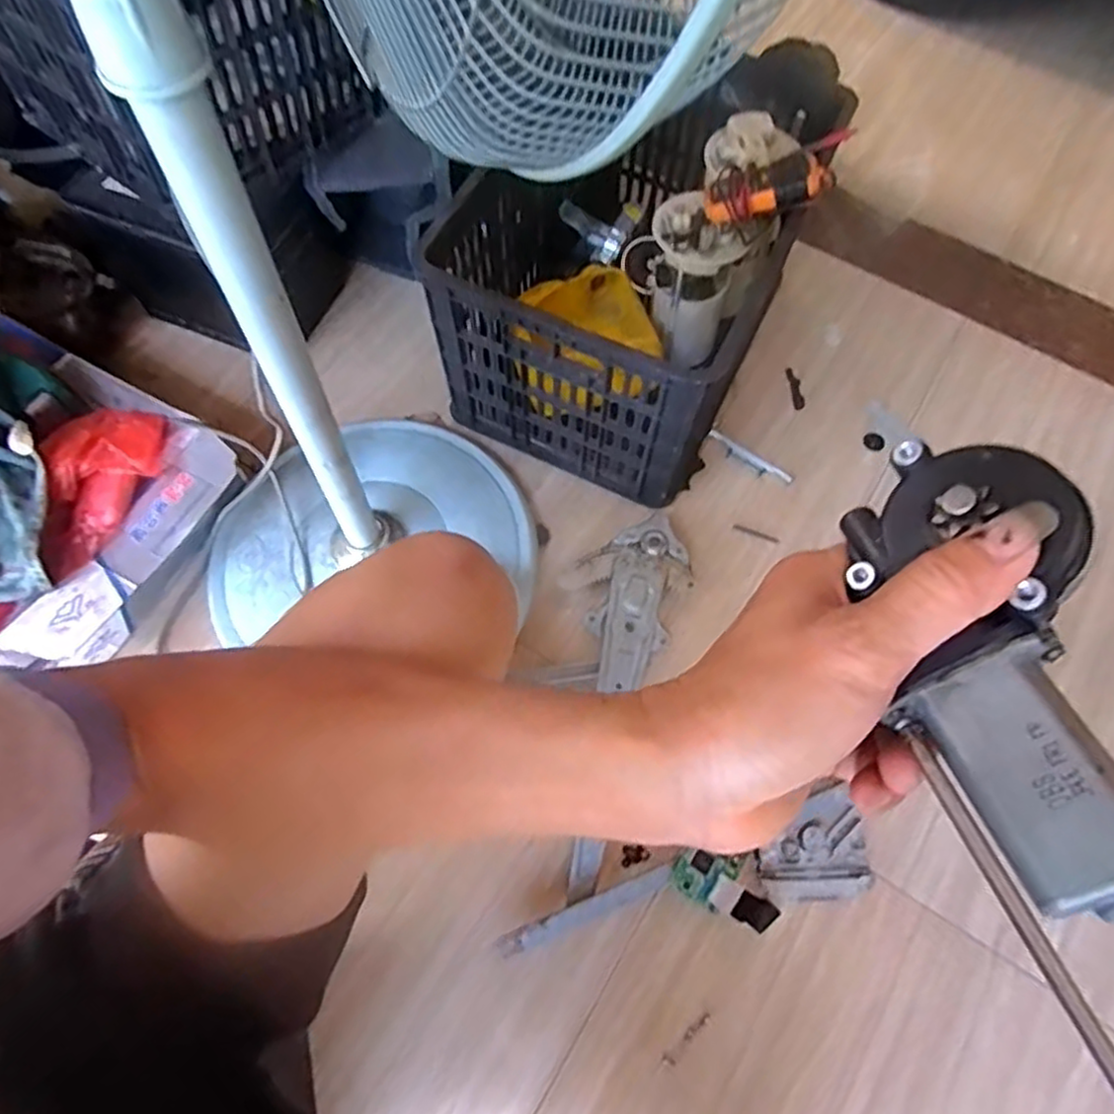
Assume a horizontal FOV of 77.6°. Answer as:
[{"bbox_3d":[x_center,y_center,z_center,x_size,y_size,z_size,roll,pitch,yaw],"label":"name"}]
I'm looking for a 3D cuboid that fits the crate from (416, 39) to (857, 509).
[{"bbox_3d":[0.113,-0.398,0.906,0.354,0.281,0.535,26,70,11],"label":"crate"}]

